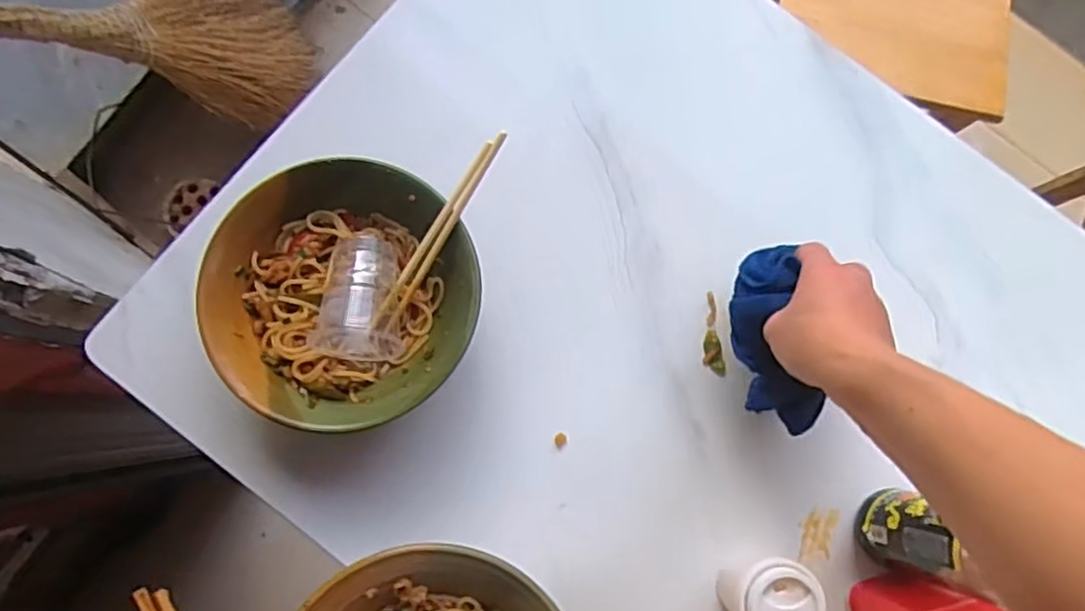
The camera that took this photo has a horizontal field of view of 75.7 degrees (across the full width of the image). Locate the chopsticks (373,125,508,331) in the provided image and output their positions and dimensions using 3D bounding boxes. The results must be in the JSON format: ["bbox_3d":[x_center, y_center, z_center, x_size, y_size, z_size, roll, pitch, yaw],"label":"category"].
[{"bbox_3d":[-0.074,-0.052,0.501,0.016,0.014,0.163,34,102,1],"label":"chopsticks"}]

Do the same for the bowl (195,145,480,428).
[{"bbox_3d":[-0.143,-0.006,0.515,0.180,0.069,0.192,1,82,-4],"label":"bowl"}]

